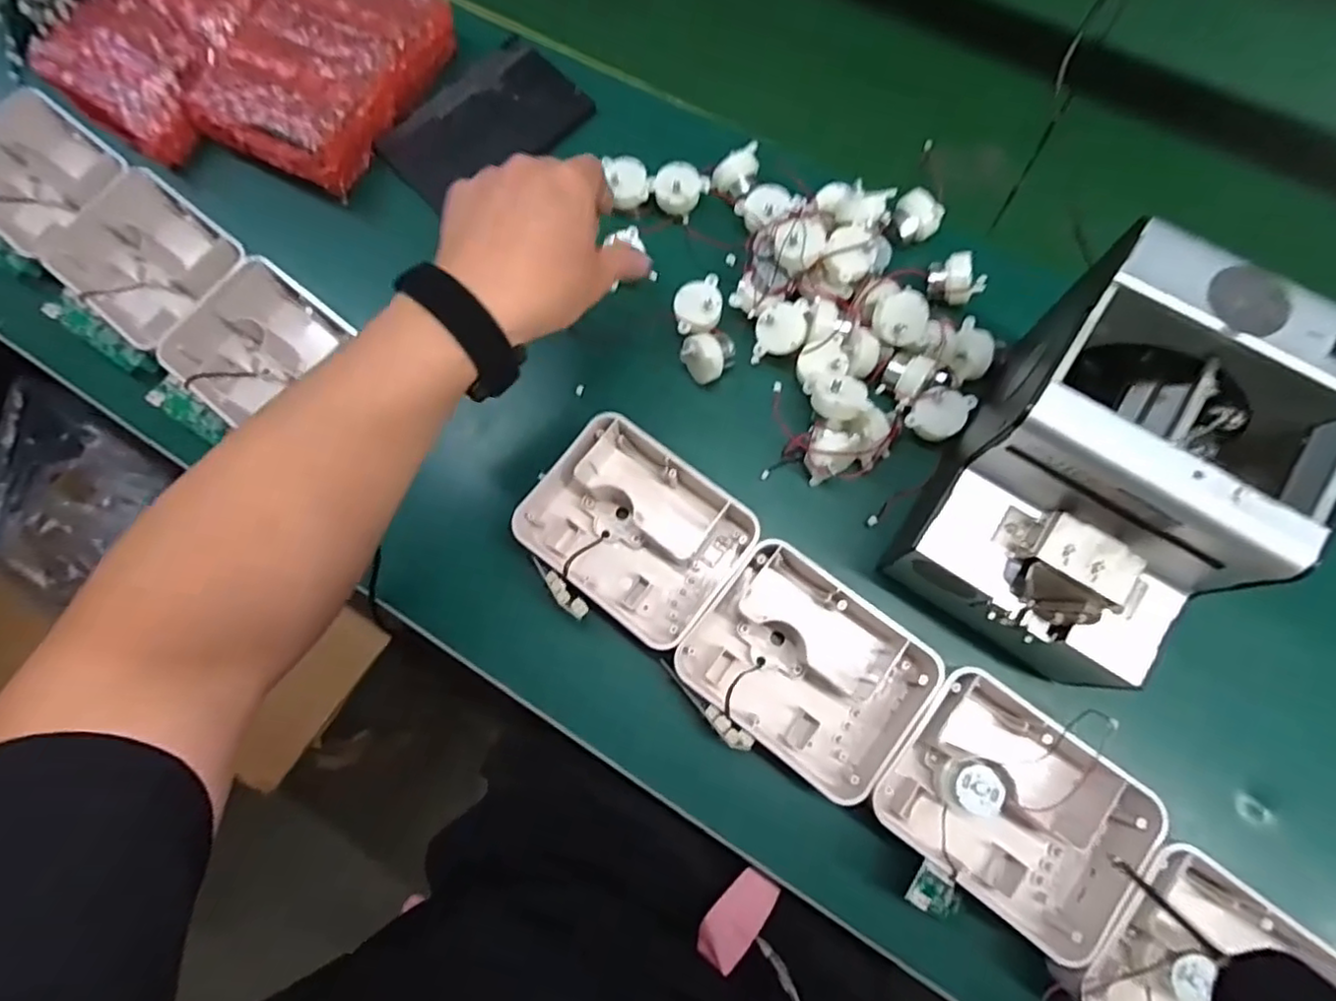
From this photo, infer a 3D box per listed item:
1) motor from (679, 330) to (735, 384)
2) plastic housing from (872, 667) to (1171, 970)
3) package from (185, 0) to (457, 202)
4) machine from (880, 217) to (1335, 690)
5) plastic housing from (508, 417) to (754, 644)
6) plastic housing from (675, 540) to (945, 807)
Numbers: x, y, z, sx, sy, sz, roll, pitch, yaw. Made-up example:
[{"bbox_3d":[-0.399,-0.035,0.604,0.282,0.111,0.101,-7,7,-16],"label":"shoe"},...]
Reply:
[{"bbox_3d":[0.028,-0.099,0.439,0.032,0.027,0.031,-37,76,-8],"label":"motor"},{"bbox_3d":[0.188,0.167,0.357,0.130,0.043,0.099,37,79,11],"label":"plastic housing"},{"bbox_3d":[-0.269,-0.344,0.503,0.132,0.036,0.186,30,77,10],"label":"package"},{"bbox_3d":[0.220,-0.010,0.335,0.134,0.136,0.181,34,78,11],"label":"machine"},{"bbox_3d":[-0.020,0.019,0.405,0.127,0.037,0.100,37,79,11],"label":"plastic housing"},{"bbox_3d":[0.080,0.098,0.379,0.128,0.039,0.098,37,79,11],"label":"plastic housing"}]

